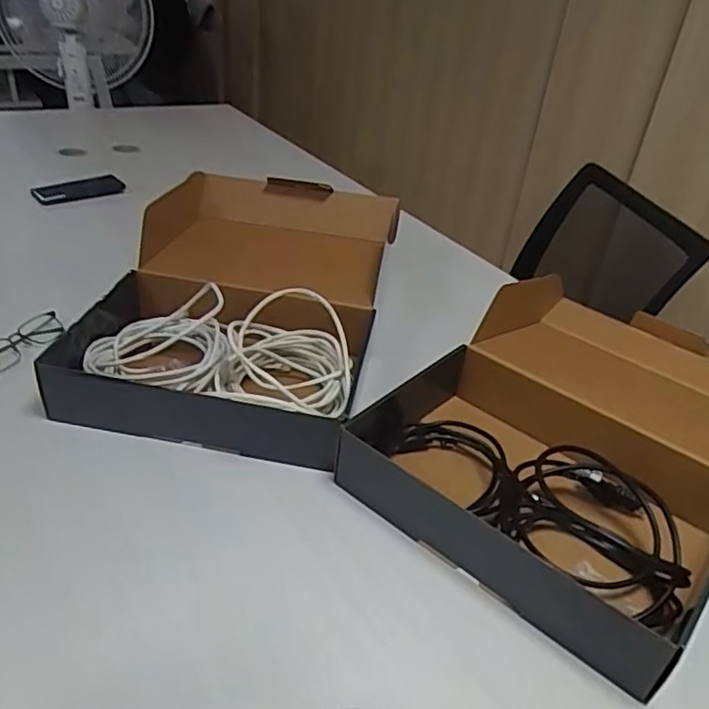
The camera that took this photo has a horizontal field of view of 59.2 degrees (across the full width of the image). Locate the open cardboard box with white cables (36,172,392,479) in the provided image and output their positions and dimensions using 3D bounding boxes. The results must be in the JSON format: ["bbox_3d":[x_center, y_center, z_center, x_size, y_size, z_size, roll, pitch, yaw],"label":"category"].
[{"bbox_3d":[-0.152,-0.087,0.873,0.363,0.132,0.537,10,35,7],"label":"open cardboard box with white cables"}]

